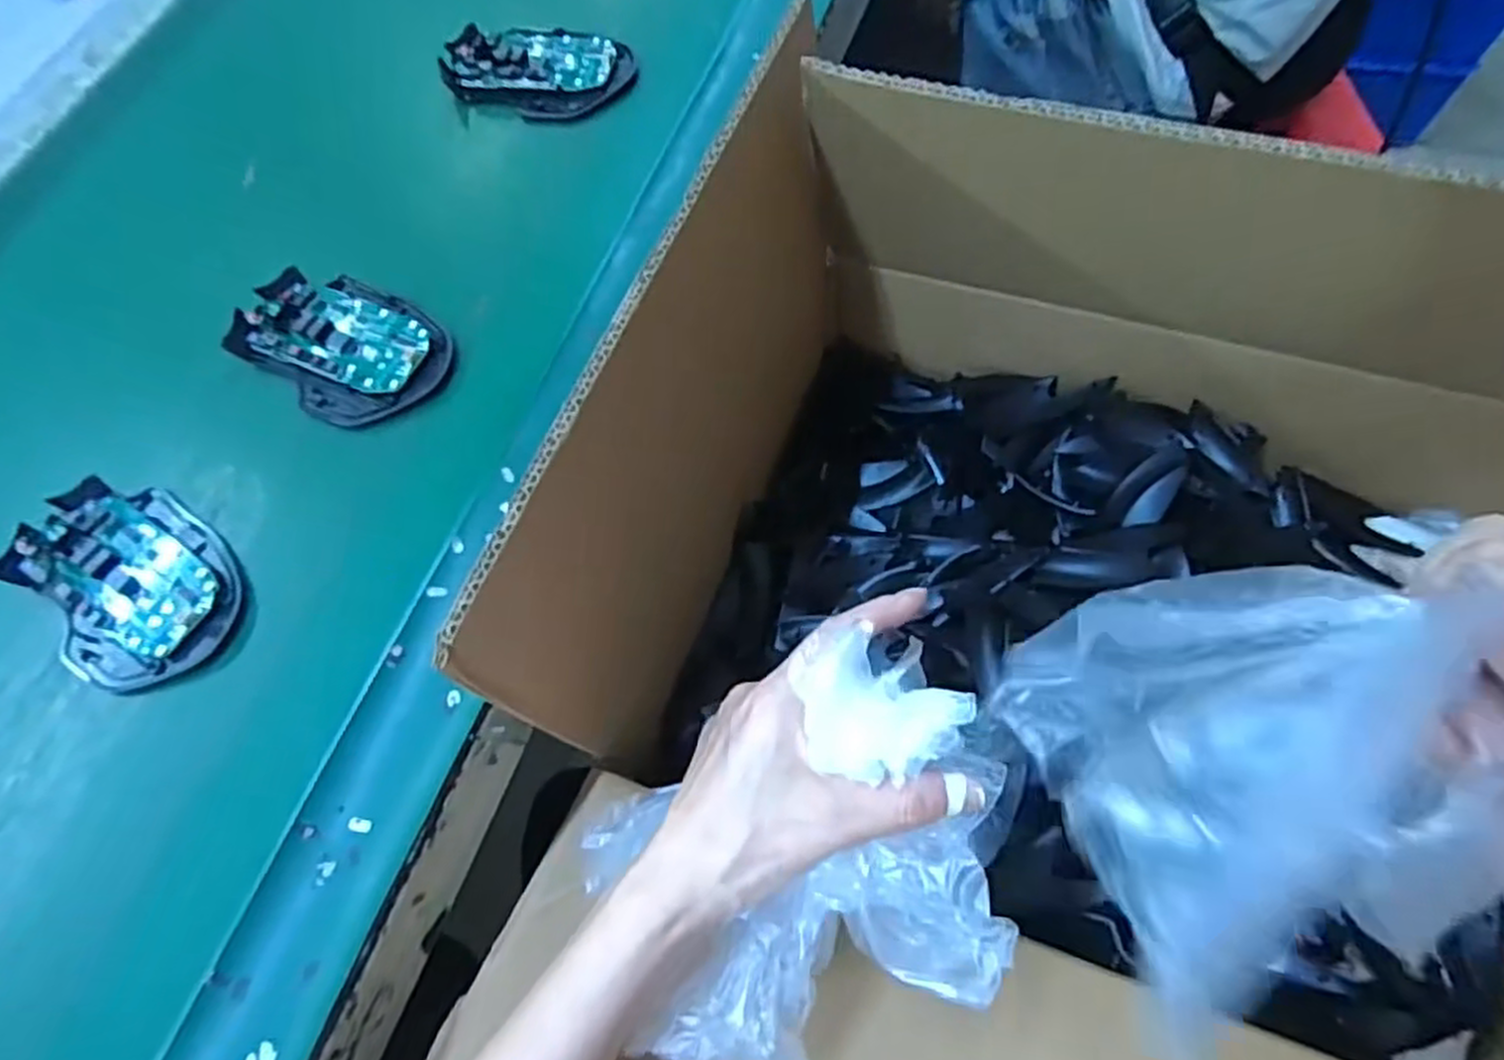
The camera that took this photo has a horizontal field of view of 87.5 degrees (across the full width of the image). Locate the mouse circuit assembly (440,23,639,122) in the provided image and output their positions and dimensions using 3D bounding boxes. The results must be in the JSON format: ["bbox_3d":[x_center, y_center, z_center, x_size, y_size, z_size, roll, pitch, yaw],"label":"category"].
[{"bbox_3d":[-0.129,-0.276,0.469,0.109,0.024,0.064,16,59,13],"label":"mouse circuit assembly"}]

